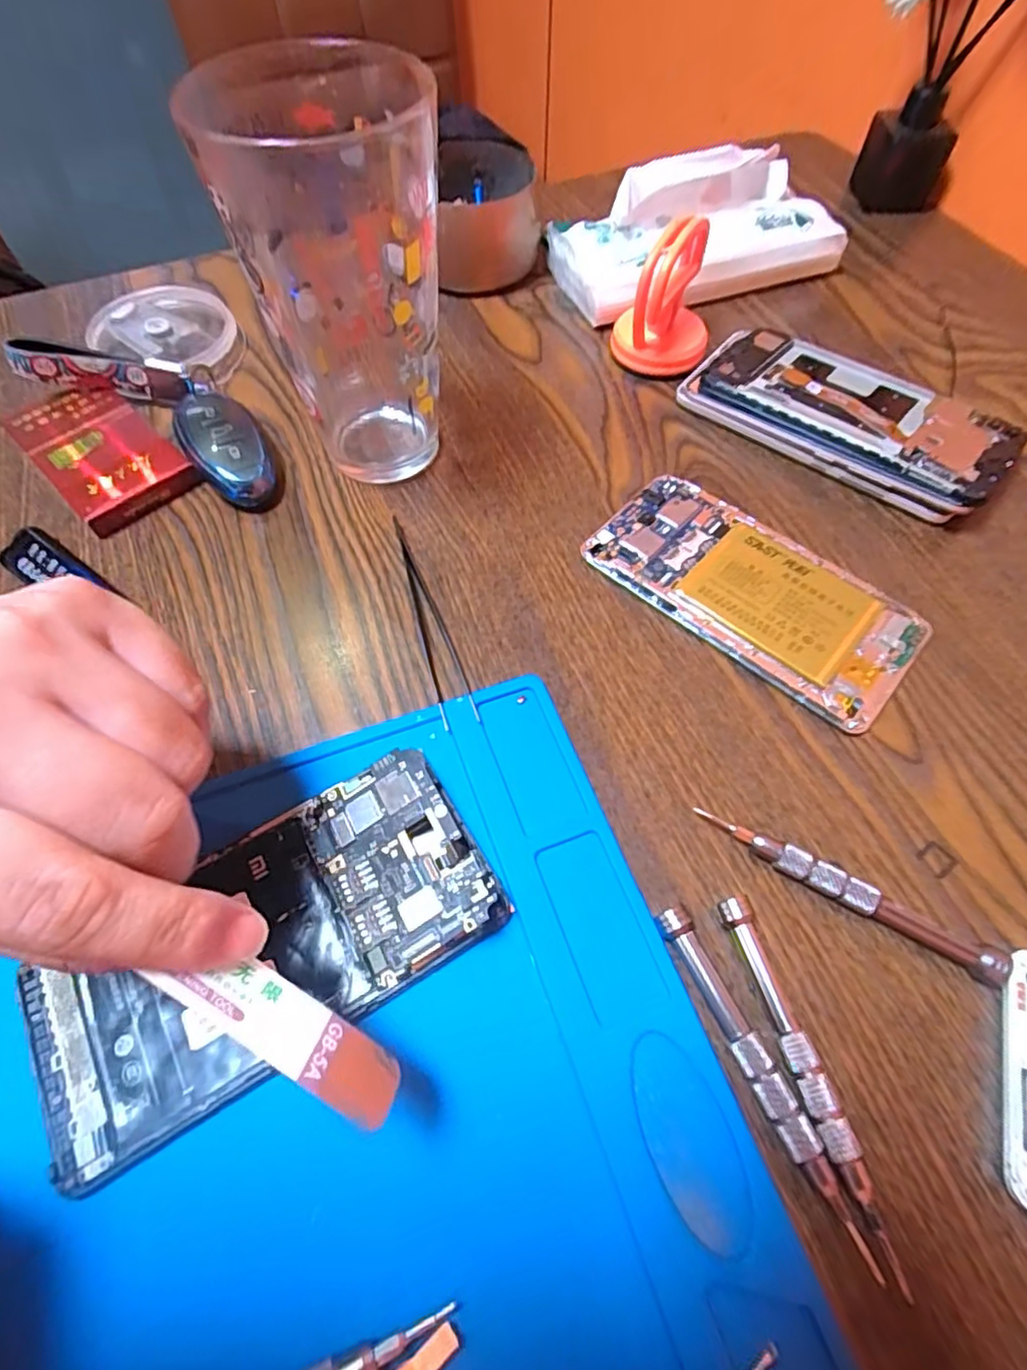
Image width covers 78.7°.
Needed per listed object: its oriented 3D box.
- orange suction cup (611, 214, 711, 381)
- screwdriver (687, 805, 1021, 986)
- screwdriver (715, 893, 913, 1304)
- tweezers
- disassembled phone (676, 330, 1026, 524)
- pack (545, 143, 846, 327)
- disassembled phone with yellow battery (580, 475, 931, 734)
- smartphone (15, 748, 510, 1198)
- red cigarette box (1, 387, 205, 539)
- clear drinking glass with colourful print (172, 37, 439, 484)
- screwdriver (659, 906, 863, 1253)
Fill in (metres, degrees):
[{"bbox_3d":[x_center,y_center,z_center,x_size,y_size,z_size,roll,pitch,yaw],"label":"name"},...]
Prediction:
[{"bbox_3d":[0.083,-0.209,0.339,0.050,0.067,0.049,11,61,7],"label":"orange suction cup"},{"bbox_3d":[0.112,0.071,0.215,0.102,0.010,0.010,26,64,15],"label":"screwdriver"},{"bbox_3d":[0.087,0.116,0.188,0.009,0.012,0.101,-16,61,-8],"label":"screwdriver"},{"bbox_3d":[-0.037,-0.031,0.278,0.014,0.006,0.114,-15,61,-8],"label":"tweezers"},{"bbox_3d":[0.172,-0.141,0.326,0.155,0.023,0.074,36,67,19],"label":"disassembled phone"},{"bbox_3d":[0.115,-0.280,0.381,0.170,0.064,0.075,-19,62,-10],"label":"pack"},{"bbox_3d":[0.105,-0.042,0.279,0.140,0.009,0.066,38,67,20],"label":"disassembled phone with yellow battery"},{"bbox_3d":[-0.081,0.085,0.204,0.147,0.013,0.071,-31,66,-10],"label":"smartphone"},{"bbox_3d":[-0.211,-0.119,0.321,0.055,0.017,0.099,-40,67,-20],"label":"red cigarette box"},{"bbox_3d":[-0.069,-0.172,0.277,0.084,0.144,0.080,-7,61,-3],"label":"clear drinking glass with colourful print"},{"bbox_3d":[0.074,0.115,0.189,0.011,0.011,0.099,-23,63,-12],"label":"screwdriver"}]

